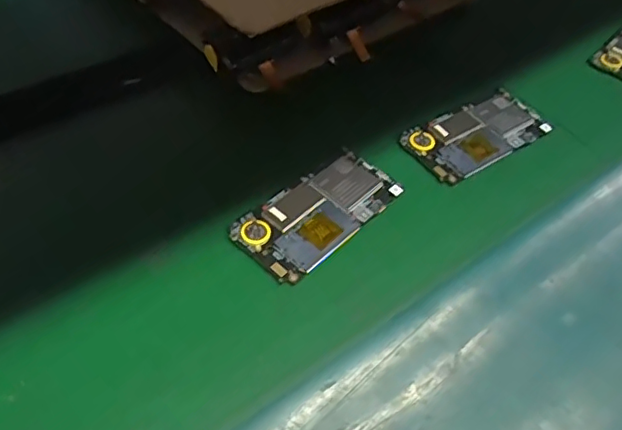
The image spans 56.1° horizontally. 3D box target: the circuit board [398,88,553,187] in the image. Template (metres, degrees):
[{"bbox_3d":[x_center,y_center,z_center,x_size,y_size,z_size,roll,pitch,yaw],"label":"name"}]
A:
[{"bbox_3d":[0.140,-0.069,0.490,0.123,0.009,0.065,-29,56,-22],"label":"circuit board"}]

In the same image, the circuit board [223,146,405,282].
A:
[{"bbox_3d":[0.007,-0.005,0.421,0.062,0.004,0.124,37,59,27],"label":"circuit board"}]

